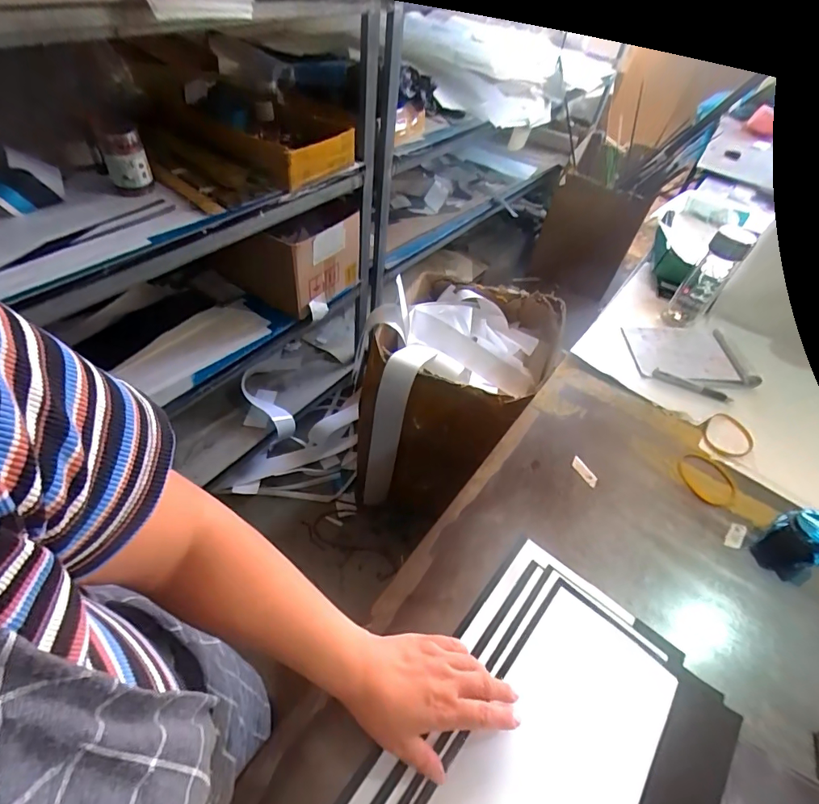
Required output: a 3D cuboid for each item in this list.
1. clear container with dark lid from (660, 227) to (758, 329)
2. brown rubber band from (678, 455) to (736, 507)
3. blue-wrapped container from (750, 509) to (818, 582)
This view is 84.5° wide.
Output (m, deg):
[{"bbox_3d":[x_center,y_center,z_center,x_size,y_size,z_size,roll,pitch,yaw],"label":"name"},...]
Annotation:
[{"bbox_3d":[0.589,-0.244,0.890,0.070,0.195,0.054,23,48,15],"label":"clear container with dark lid"},{"bbox_3d":[0.449,0.117,0.682,0.082,0.004,0.092,-3,47,-9],"label":"brown rubber band"},{"bbox_3d":[0.500,0.182,0.579,0.078,0.061,0.069,-7,48,-13],"label":"blue-wrapped container"}]

